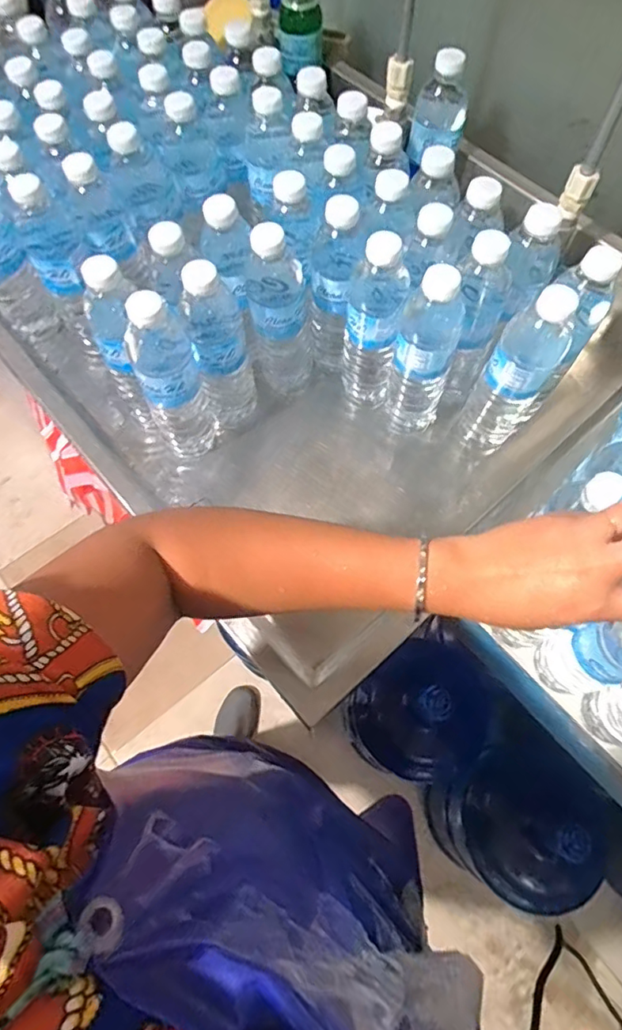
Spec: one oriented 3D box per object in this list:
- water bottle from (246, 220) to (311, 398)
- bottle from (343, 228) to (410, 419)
[{"bbox_3d":[-0.034,-0.217,0.574,0.062,0.197,0.057,-3,66,-2],"label":"water bottle"},{"bbox_3d":[0.064,-0.183,0.565,0.056,0.211,0.064,5,66,2],"label":"bottle"}]

